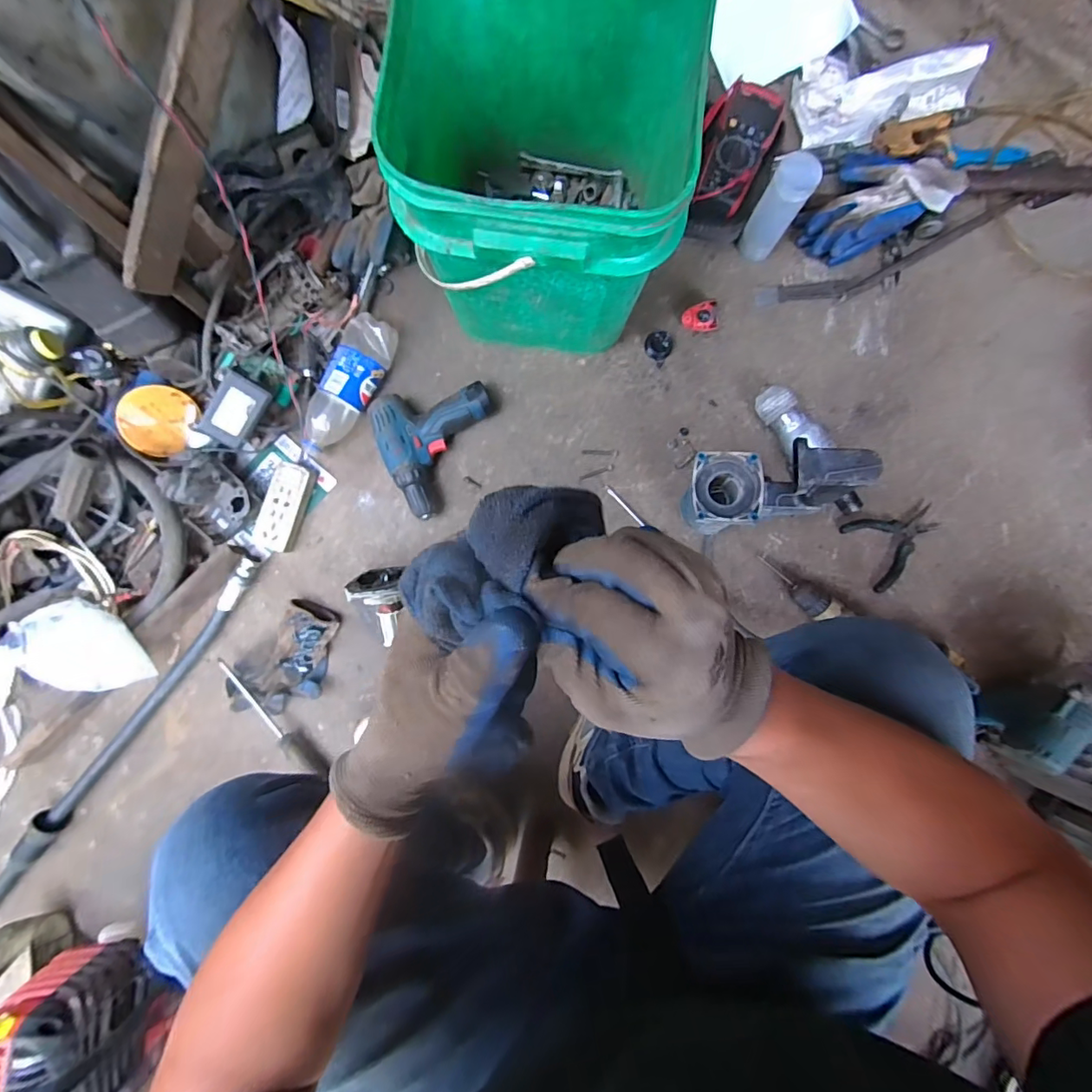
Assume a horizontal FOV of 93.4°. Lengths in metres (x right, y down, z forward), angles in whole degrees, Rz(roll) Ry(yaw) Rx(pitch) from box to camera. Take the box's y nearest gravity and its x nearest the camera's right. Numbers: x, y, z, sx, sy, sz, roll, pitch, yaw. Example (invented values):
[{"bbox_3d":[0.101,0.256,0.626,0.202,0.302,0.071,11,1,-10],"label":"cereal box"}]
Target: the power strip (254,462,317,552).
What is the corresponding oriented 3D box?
[{"bbox_3d":[-0.391,-0.057,0.769,0.056,0.024,0.134,21,86,1],"label":"power strip"}]

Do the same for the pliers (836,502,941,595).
[{"bbox_3d":[0.535,-0.016,0.782,0.138,0.013,0.117,-32,87,-3],"label":"pliers"}]

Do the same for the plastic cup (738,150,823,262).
[{"bbox_3d":[0.325,-0.476,0.731,0.050,0.166,0.055,0,86,-1],"label":"plastic cup"}]

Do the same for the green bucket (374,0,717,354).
[{"bbox_3d":[0.001,-0.443,0.619,0.295,0.296,0.315,6,86,0],"label":"green bucket"}]

